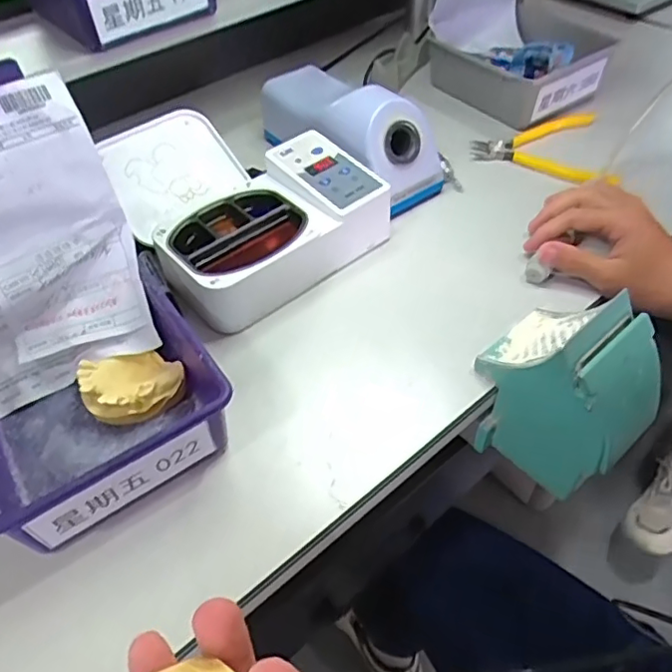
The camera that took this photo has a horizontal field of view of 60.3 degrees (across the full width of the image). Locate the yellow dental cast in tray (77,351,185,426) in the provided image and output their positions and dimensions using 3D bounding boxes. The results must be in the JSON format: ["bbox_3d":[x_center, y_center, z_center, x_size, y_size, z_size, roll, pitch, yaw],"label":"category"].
[{"bbox_3d":[-0.147,0.035,0.424,0.070,0.029,0.050,-15,49,-9],"label":"yellow dental cast in tray"}]

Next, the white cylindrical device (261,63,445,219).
[{"bbox_3d":[0.012,-0.221,0.608,0.100,0.078,0.217,-33,54,-22],"label":"white cylindrical device"}]

